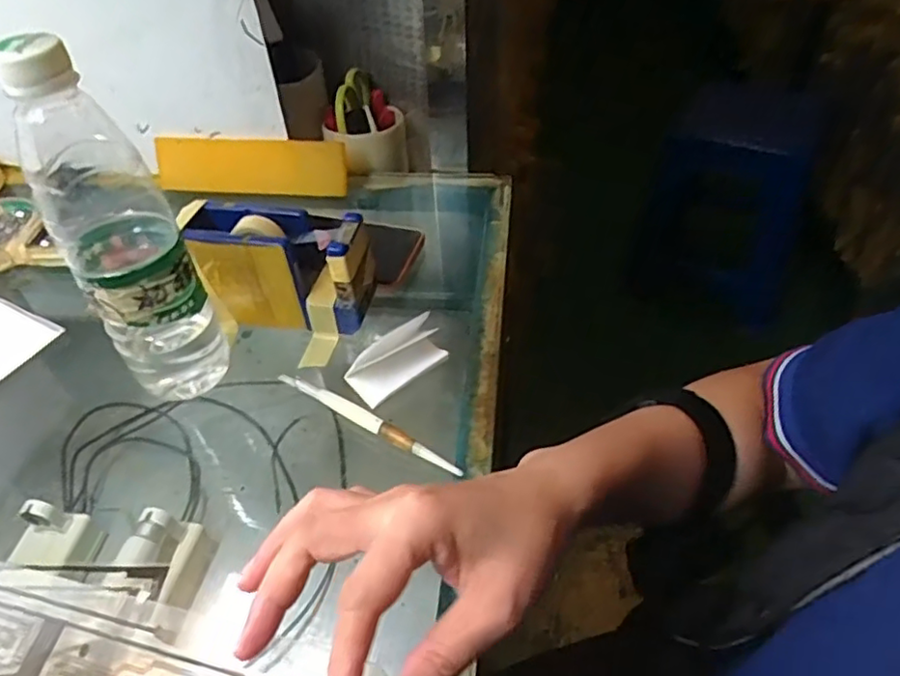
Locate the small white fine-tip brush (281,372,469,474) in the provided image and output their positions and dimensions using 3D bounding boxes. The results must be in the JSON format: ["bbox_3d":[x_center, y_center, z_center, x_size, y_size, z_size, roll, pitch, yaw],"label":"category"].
[{"bbox_3d":[-0.055,0.053,0.400,0.146,0.014,0.008,25,53,26],"label":"small white fine-tip brush"}]

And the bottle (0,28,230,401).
[{"bbox_3d":[-0.189,-0.054,0.363,0.060,0.226,0.062,-22,49,-16],"label":"bottle"}]

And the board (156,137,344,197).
[{"bbox_3d":[-0.192,-0.165,0.593,0.187,0.051,0.013,5,16,8],"label":"board"}]

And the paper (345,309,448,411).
[{"bbox_3d":[-0.035,0.016,0.424,0.064,0.033,0.028,-29,51,-21],"label":"paper"}]

